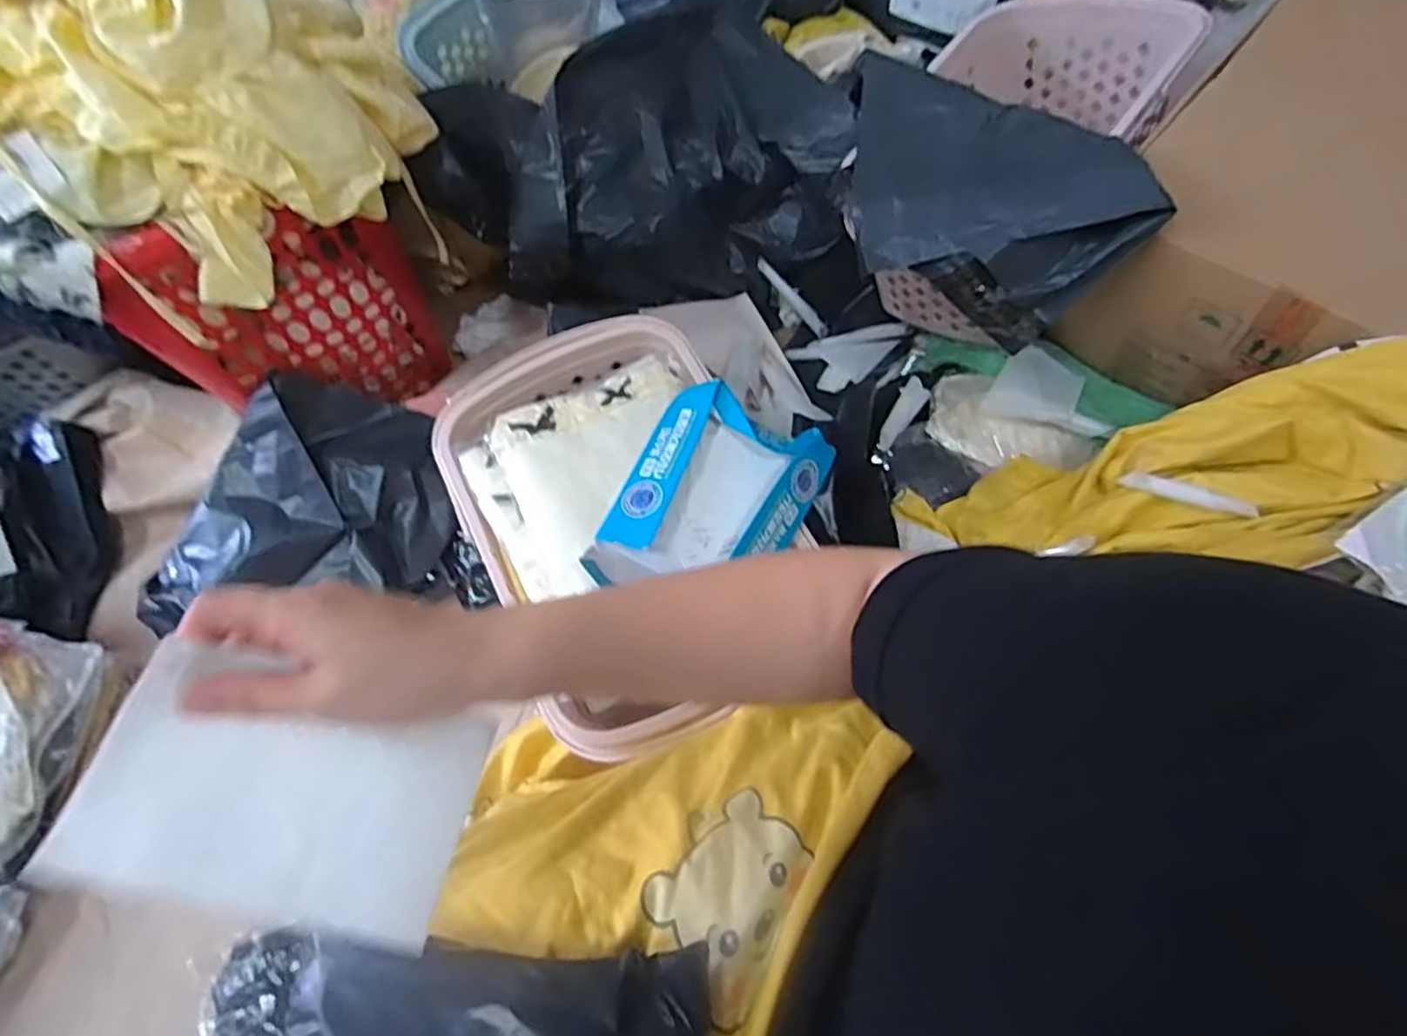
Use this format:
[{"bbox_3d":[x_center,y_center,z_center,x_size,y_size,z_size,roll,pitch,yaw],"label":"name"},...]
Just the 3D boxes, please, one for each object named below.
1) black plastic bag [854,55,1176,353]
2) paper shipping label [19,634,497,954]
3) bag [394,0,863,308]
[{"bbox_3d":[0.286,-0.396,0.806,0.227,0.144,0.396,-20,65,-7],"label":"black plastic bag"},{"bbox_3d":[-0.177,0.115,0.293,0.150,0.010,0.093,16,69,-6],"label":"paper shipping label"},{"bbox_3d":[-0.087,-0.463,0.953,0.537,0.225,0.316,-21,65,-7],"label":"bag"}]

